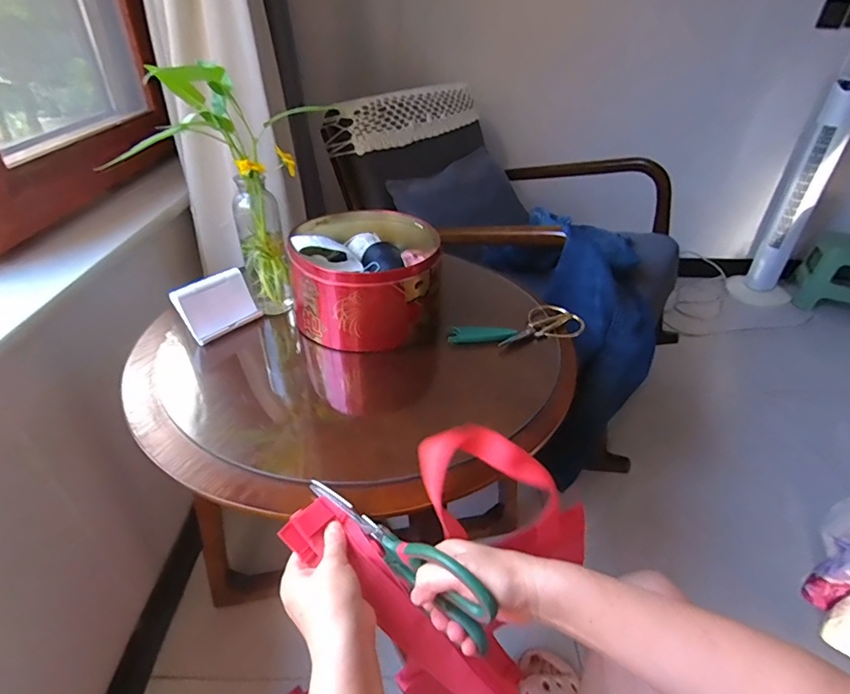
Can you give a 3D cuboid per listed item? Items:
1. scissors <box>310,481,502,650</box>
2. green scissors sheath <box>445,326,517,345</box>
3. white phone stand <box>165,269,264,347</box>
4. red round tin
[{"bbox_3d":[-0.029,0.165,0.391,0.197,0.062,0.012,22,41,35],"label":"scissors"},{"bbox_3d":[0.078,-0.016,0.652,0.090,0.016,0.023,0,36,-2],"label":"green scissors sheath"},{"bbox_3d":[-0.280,-0.058,0.646,0.013,0.076,0.102,-11,19,40],"label":"white phone stand"},{"bbox_3d":[-0.081,-0.109,0.686,0.195,0.109,0.234,-1,36,-3],"label":"red round tin"}]

